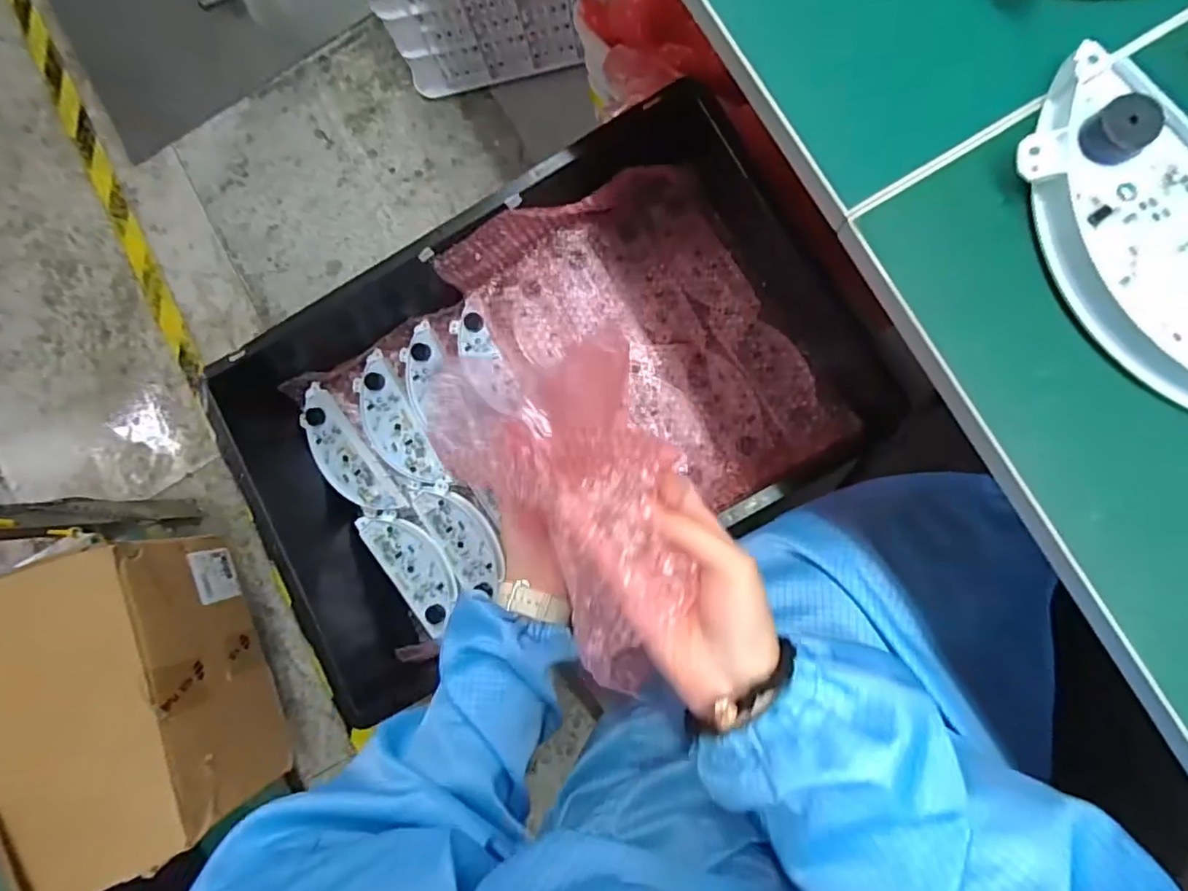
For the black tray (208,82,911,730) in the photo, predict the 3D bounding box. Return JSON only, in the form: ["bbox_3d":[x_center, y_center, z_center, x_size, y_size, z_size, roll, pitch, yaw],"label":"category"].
[{"bbox_3d":[-0.082,-0.047,0.628,0.603,0.131,0.404,-28,83,3],"label":"black tray"}]

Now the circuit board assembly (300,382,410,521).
[{"bbox_3d":[-0.302,0.017,0.699,0.065,0.022,0.178,-38,83,2],"label":"circuit board assembly"}]

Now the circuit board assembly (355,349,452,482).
[{"bbox_3d":[-0.239,-0.023,0.696,0.065,0.011,0.172,-35,83,3],"label":"circuit board assembly"}]

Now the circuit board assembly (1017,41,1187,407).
[{"bbox_3d":[0.221,-0.064,0.214,0.063,0.021,0.172,-36,83,2],"label":"circuit board assembly"}]

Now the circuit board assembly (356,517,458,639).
[{"bbox_3d":[-0.214,0.141,0.692,0.064,0.016,0.162,-39,83,2],"label":"circuit board assembly"}]

